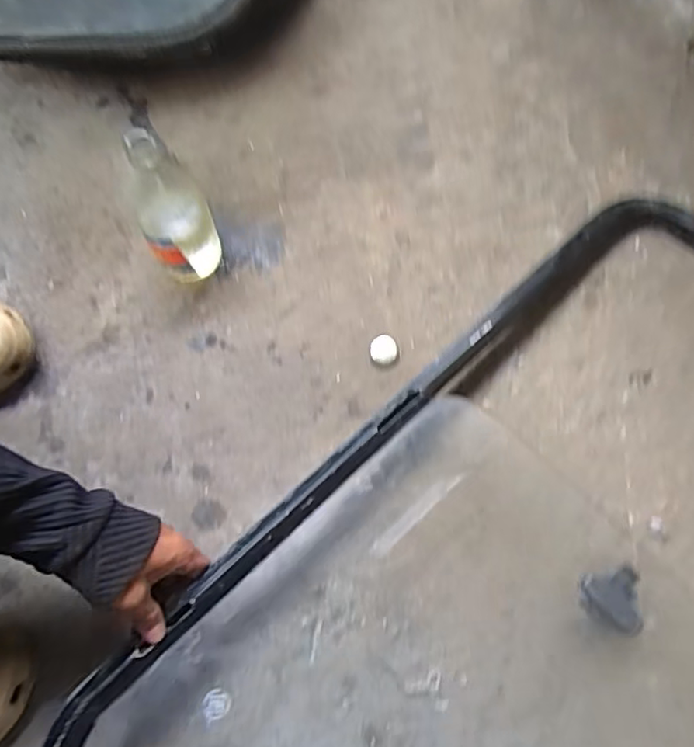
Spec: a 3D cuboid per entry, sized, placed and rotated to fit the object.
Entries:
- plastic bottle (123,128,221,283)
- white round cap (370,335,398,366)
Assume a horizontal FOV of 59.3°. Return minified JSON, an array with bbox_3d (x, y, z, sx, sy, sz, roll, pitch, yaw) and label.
[{"bbox_3d":[-0.166,-0.148,0.575,0.070,0.173,0.055,-21,71,-7],"label":"plastic bottle"},{"bbox_3d":[0.037,-0.023,0.610,0.027,0.010,0.027,0,69,1],"label":"white round cap"}]

